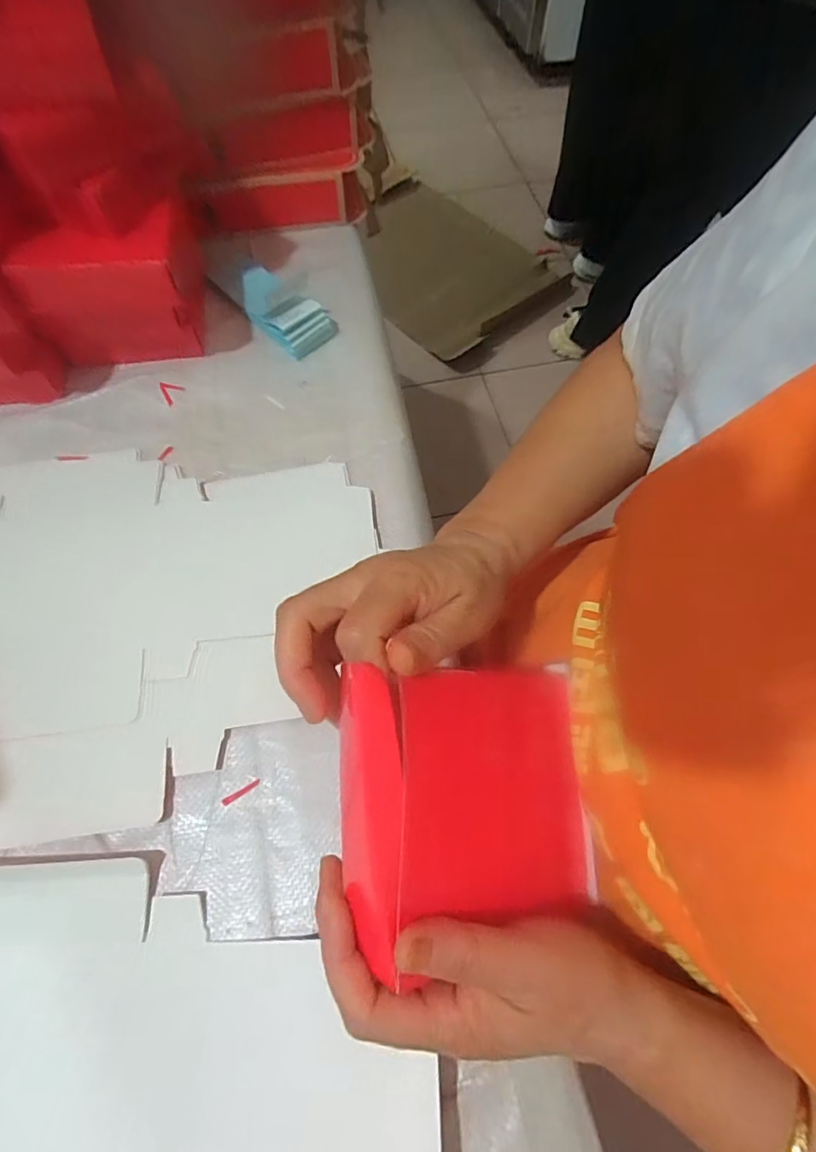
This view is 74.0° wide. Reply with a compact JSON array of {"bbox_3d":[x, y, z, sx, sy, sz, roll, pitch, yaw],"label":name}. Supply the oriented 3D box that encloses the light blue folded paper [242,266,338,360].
[{"bbox_3d":[-0.130,-0.285,0.559,0.067,0.047,0.125,-30,69,-16],"label":"light blue folded paper"}]

